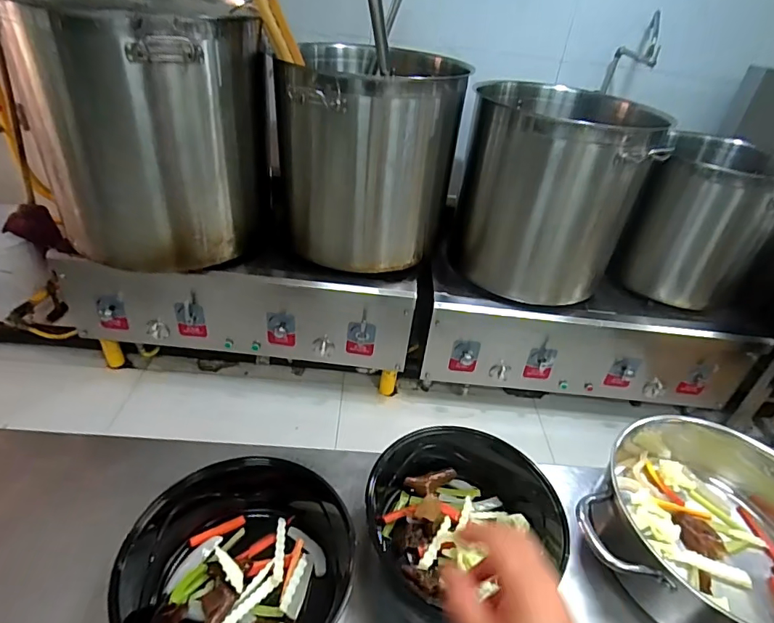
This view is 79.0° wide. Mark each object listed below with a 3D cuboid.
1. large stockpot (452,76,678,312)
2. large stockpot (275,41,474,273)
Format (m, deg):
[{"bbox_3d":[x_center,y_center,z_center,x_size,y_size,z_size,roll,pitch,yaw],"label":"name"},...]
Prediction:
[{"bbox_3d":[0.592,-0.451,1.764,0.581,0.634,0.502,15,36,11],"label":"large stockpot"},{"bbox_3d":[-0.068,-0.517,1.651,0.572,0.646,0.560,13,36,8],"label":"large stockpot"}]

